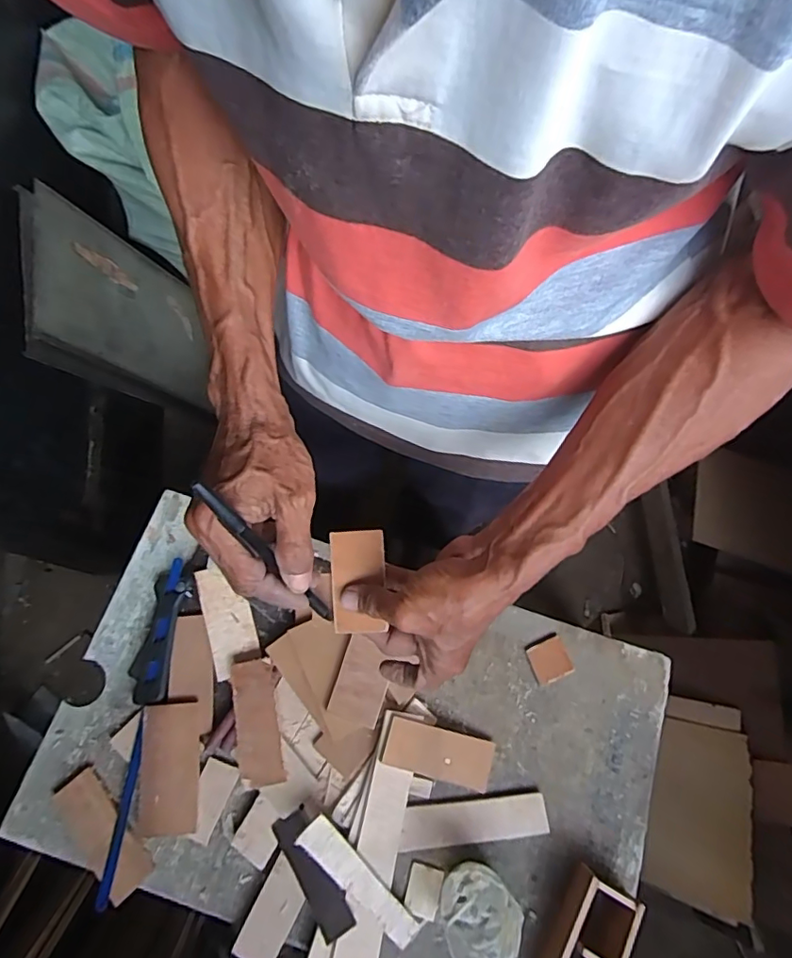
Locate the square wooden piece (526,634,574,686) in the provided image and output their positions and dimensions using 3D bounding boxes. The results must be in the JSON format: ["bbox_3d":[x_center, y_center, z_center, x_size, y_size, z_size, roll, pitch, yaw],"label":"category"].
[{"bbox_3d":[0.159,0.188,0.557,0.041,0.006,0.038,-23,73,-10],"label":"square wooden piece"}]

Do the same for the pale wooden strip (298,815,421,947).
[{"bbox_3d":[-0.031,0.354,0.471,0.139,0.005,0.028,49,63,-6],"label":"pale wooden strip"}]

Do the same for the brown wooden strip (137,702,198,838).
[{"bbox_3d":[-0.212,0.270,0.501,0.051,0.007,0.110,-1,74,-12],"label":"brown wooden strip"}]

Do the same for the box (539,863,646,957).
[{"bbox_3d":[0.164,0.407,0.466,0.061,0.039,0.111,26,72,6],"label":"box"}]

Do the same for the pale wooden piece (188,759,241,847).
[{"bbox_3d":[-0.176,0.301,0.501,0.033,0.005,0.067,28,68,-11],"label":"pale wooden piece"}]

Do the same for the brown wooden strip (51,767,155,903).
[{"bbox_3d":[-0.267,0.320,0.484,0.043,0.005,0.110,-36,76,-13],"label":"brown wooden strip"}]

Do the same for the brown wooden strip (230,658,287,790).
[{"bbox_3d":[-0.131,0.230,0.507,0.041,0.006,0.108,-4,70,-11],"label":"brown wooden strip"}]

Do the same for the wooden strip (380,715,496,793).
[{"bbox_3d":[0.042,0.261,0.509,0.112,0.006,0.044,22,76,-14],"label":"wooden strip"}]

